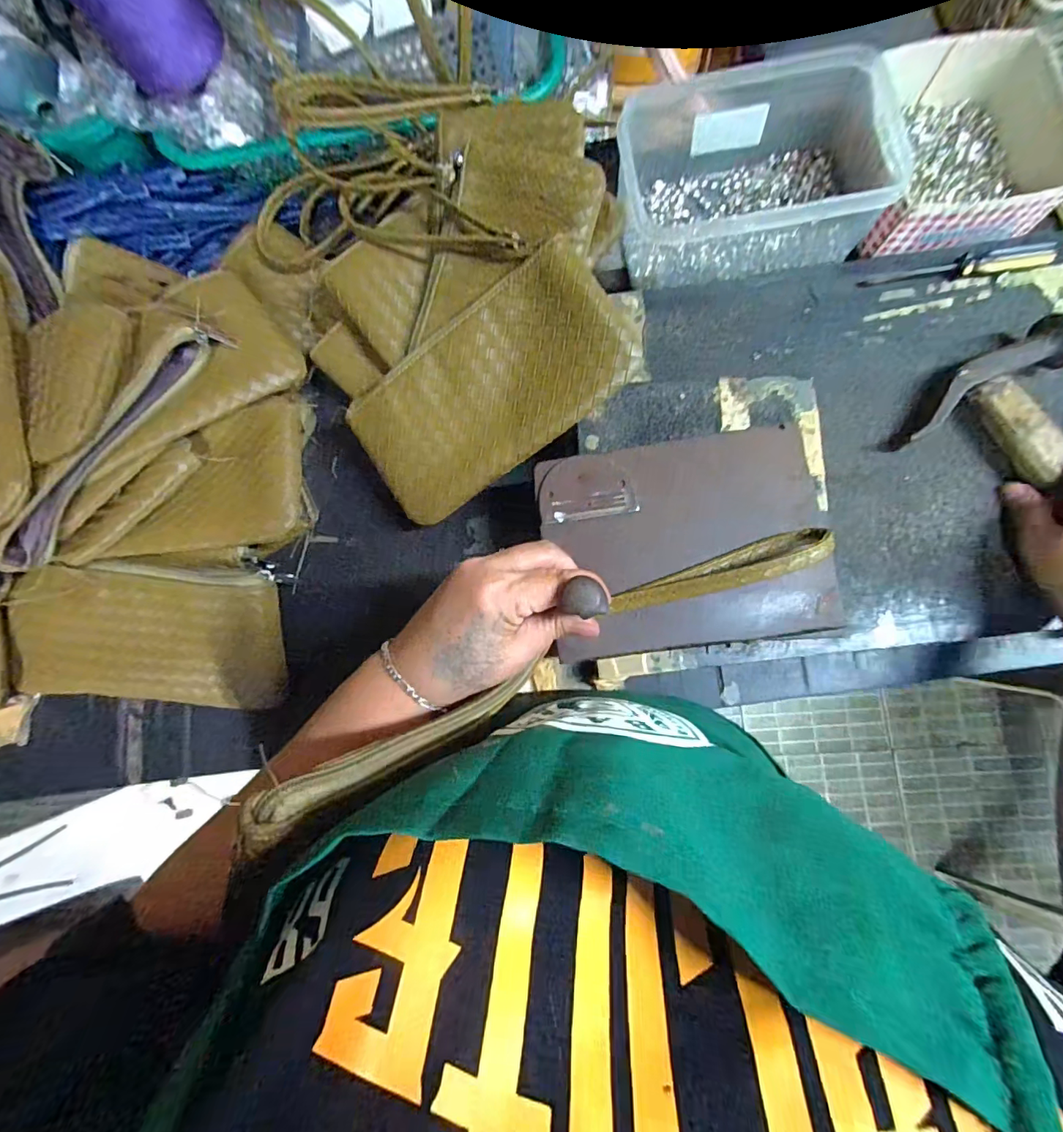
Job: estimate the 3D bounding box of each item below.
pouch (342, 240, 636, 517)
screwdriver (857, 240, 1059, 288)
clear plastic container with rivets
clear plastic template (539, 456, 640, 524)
[{"bbox_3d":[-0.032,-0.125,0.356,0.203,0.009,0.111,-34,91,13],"label":"pouch"},{"bbox_3d":[0.327,-0.228,0.380,0.131,0.023,0.019,-9,81,3],"label":"screwdriver"},{"bbox_3d":[0.169,-0.314,0.401,0.197,0.075,0.144,-9,81,3],"label":"clear plastic container with rivets"},{"bbox_3d":[0.035,-0.051,0.327,0.062,0.004,0.041,-9,81,3],"label":"clear plastic template"}]

